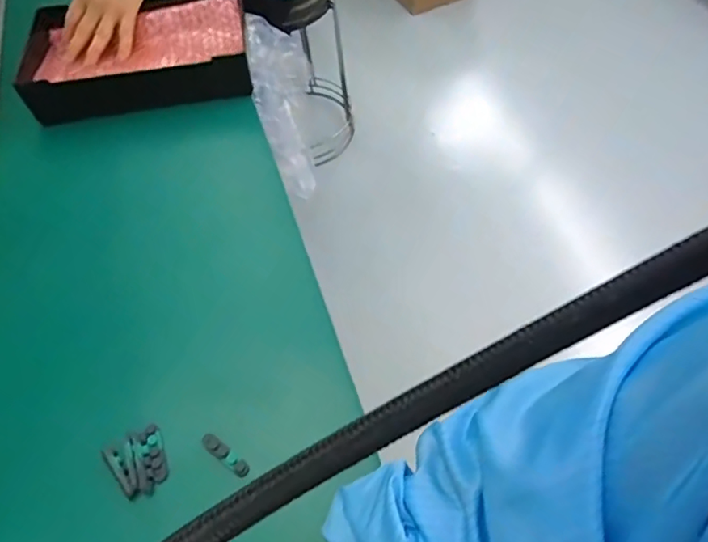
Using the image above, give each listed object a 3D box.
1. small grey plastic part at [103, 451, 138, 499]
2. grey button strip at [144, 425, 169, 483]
[{"bbox_3d":[-0.171,0.147,0.383,0.010,0.009,0.041,-36,60,-20],"label":"small grey plastic part"},{"bbox_3d":[-0.148,0.136,0.389,0.013,0.009,0.041,-22,56,-11],"label":"grey button strip"}]

